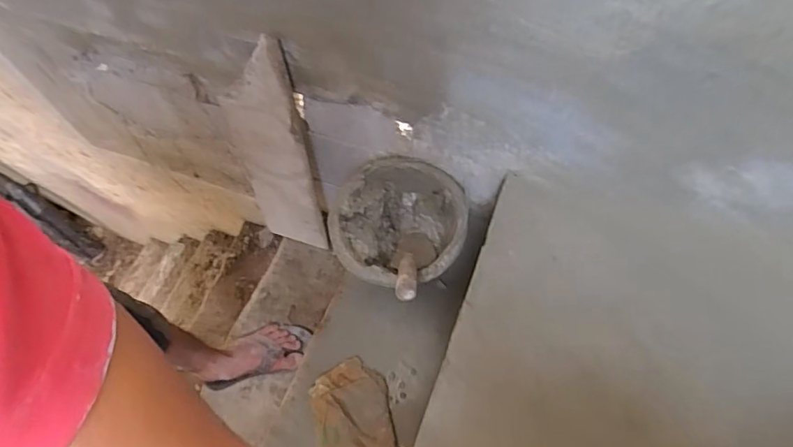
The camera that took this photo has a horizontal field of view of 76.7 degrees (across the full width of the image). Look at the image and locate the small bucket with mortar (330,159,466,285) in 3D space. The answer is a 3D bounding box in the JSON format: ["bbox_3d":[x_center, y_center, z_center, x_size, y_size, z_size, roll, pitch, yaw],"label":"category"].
[{"bbox_3d":[0.006,0.016,0.993,0.245,0.149,0.245,-1,64,3],"label":"small bucket with mortar"}]

